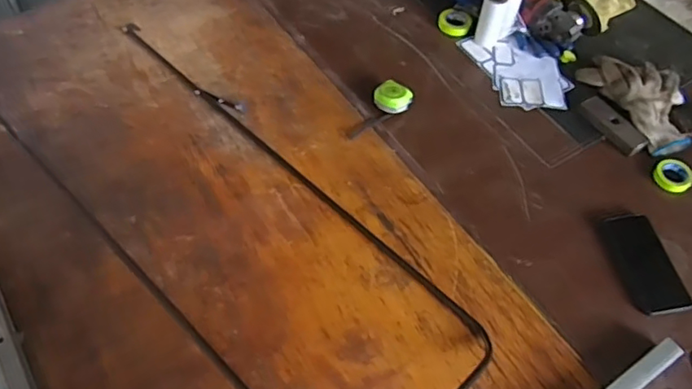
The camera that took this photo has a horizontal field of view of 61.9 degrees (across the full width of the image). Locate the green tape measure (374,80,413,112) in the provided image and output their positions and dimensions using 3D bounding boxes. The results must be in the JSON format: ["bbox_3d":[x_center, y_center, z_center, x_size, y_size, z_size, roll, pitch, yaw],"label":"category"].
[{"bbox_3d":[0.081,-0.168,1.006,0.065,0.037,0.054,20,57,12],"label":"green tape measure"}]

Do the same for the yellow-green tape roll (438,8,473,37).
[{"bbox_3d":[0.217,-0.343,1.149,0.065,0.025,0.058,12,57,7],"label":"yellow-green tape roll"}]

